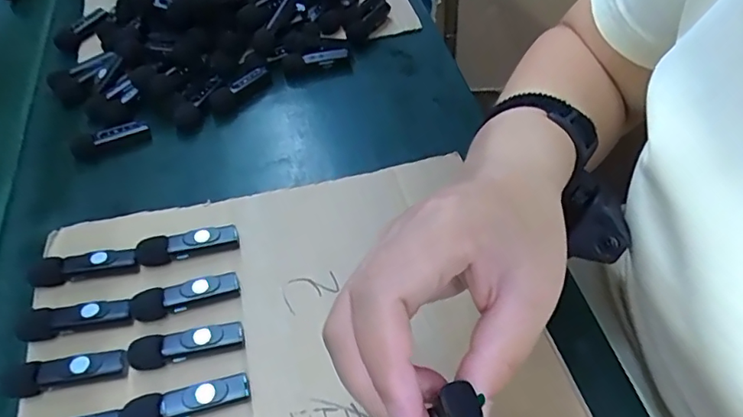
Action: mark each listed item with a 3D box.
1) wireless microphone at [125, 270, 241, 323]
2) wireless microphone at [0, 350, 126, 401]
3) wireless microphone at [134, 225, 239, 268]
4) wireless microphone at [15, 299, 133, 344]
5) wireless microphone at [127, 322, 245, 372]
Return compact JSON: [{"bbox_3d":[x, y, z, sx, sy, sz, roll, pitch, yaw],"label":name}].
[{"bbox_3d":[-0.116,0.055,0.326,0.064,0.015,0.016,-15,53,-10],"label":"wireless microphone"},{"bbox_3d":[-0.173,0.095,0.297,0.062,0.016,0.017,-9,53,-5],"label":"wireless microphone"},{"bbox_3d":[-0.124,0.025,0.351,0.065,0.019,0.016,-11,53,-7],"label":"wireless microphone"},{"bbox_3d":[-0.180,0.069,0.320,0.063,0.019,0.015,-12,53,-7],"label":"wireless microphone"},{"bbox_3d":[-0.109,0.079,0.305,0.064,0.012,0.017,-12,53,-8],"label":"wireless microphone"}]

